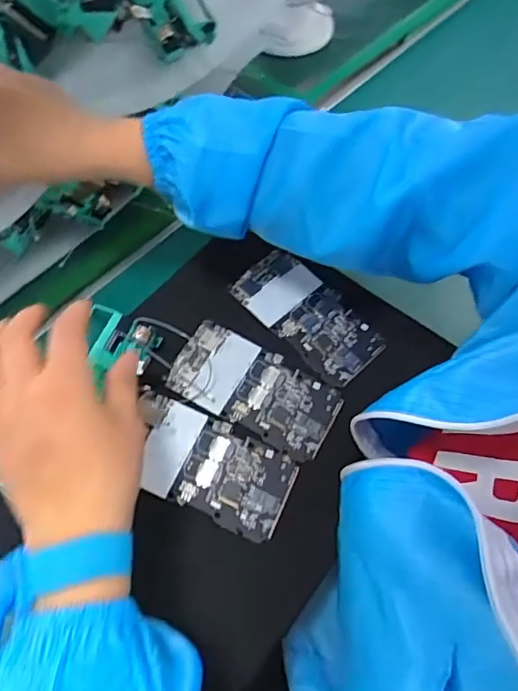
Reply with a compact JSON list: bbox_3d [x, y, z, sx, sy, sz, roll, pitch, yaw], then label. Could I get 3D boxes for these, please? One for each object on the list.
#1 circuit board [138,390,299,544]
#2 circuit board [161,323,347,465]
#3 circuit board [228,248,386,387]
[{"bbox_3d":[-0.037,0.086,0.392,0.121,0.006,0.067,22,63,9],"label":"circuit board"},{"bbox_3d":[-0.003,0.033,0.422,0.128,0.009,0.067,27,63,11],"label":"circuit board"},{"bbox_3d":[0.041,-0.028,0.459,0.130,0.009,0.066,41,67,18],"label":"circuit board"}]

